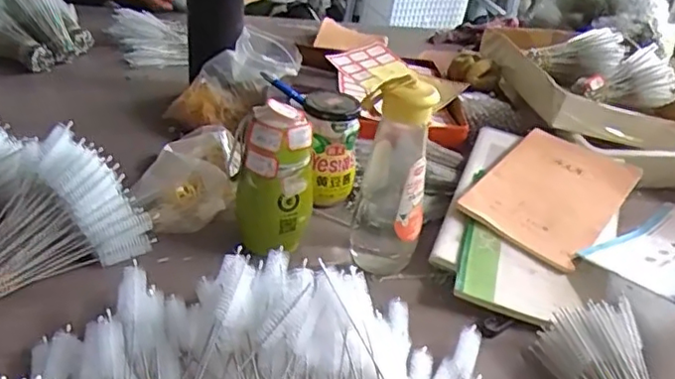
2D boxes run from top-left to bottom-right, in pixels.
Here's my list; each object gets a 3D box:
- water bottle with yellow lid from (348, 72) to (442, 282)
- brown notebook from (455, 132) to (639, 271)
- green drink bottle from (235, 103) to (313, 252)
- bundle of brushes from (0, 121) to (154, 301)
[{"bbox_3d":[0.055,-0.009,0.619,0.069,0.212,0.068,13,33,9],"label":"water bottle with yellow lid"},{"bbox_3d":[0.255,-0.002,0.730,0.141,0.015,0.223,31,48,26],"label":"brown notebook"},{"bbox_3d":[-0.063,-0.013,0.623,0.077,0.147,0.062,5,33,-4],"label":"green drink bottle"},{"bbox_3d":[-0.278,0.027,0.563,0.094,0.093,0.191,29,38,29],"label":"bundle of brushes"}]

